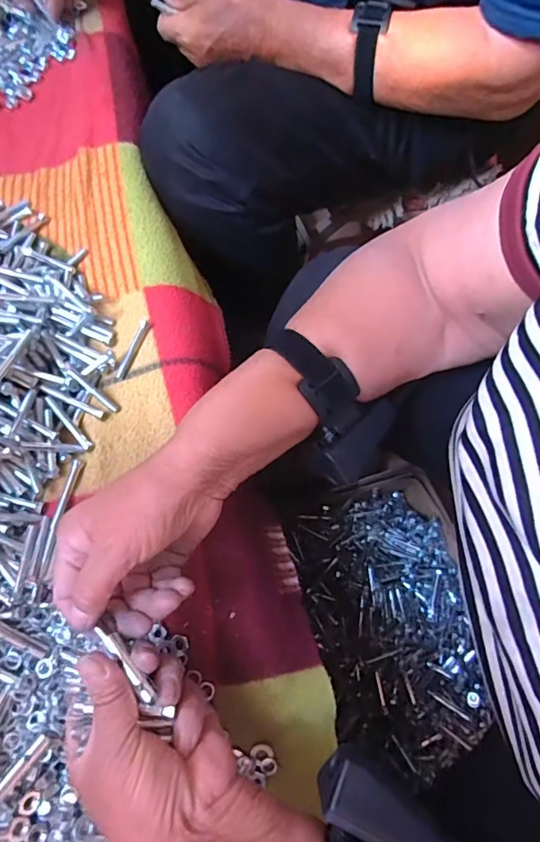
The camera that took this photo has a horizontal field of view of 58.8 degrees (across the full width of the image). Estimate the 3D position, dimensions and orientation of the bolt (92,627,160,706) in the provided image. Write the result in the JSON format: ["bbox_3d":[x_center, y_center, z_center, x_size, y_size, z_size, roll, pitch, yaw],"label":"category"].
[{"bbox_3d":[-0.083,0.138,0.275,0.008,0.008,0.052,-42,65,-13],"label":"bolt"}]

